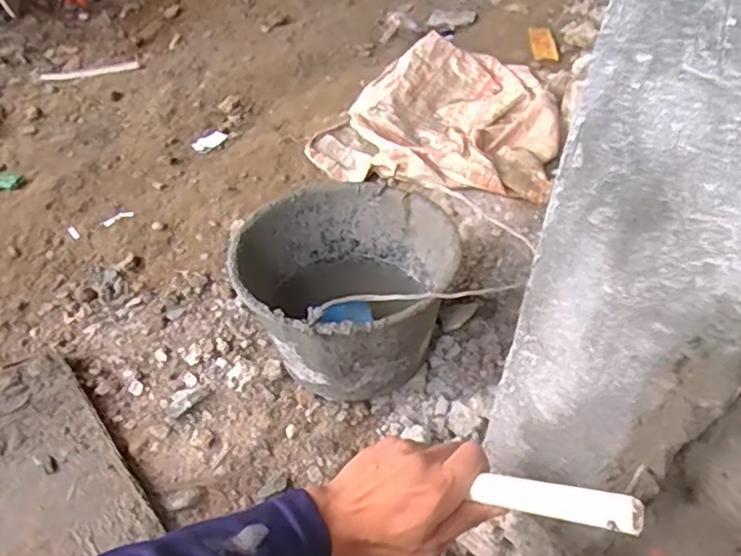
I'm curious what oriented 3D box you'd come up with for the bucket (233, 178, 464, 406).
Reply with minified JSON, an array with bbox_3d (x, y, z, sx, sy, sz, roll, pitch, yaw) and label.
[{"bbox_3d":[-0.030,0.016,0.758,0.236,0.186,0.234,0,50,0],"label":"bucket"}]

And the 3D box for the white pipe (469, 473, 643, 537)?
[{"bbox_3d":[0.117,0.141,0.398,0.107,0.016,0.019,-9,38,48],"label":"white pipe"}]

